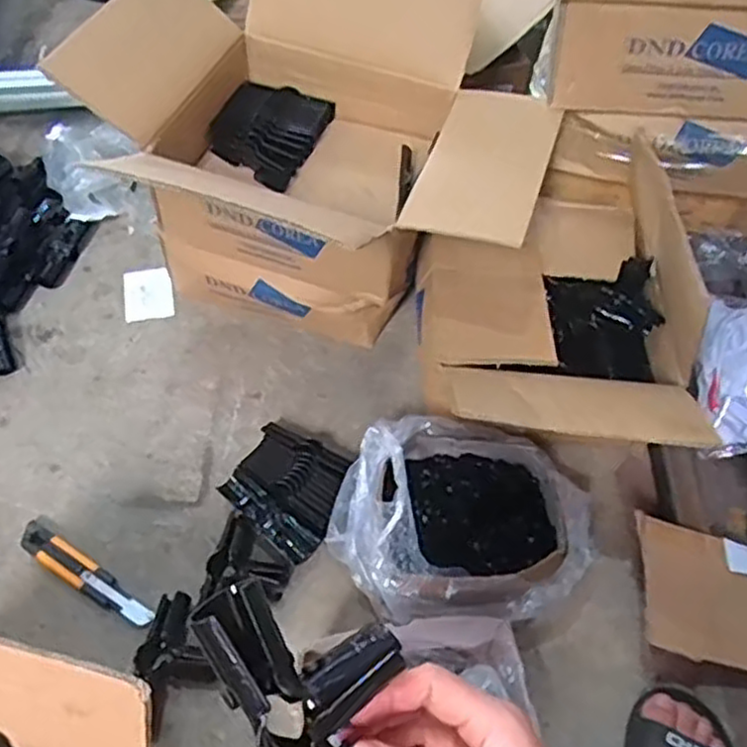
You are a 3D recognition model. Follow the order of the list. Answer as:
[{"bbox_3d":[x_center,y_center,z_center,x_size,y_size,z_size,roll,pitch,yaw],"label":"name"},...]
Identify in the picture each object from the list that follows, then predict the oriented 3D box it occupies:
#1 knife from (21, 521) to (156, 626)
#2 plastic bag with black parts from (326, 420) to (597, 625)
[{"bbox_3d":[-0.315,0.219,0.802,0.185,0.012,0.033,29,57,18],"label":"knife"},{"bbox_3d":[0.094,0.161,0.789,0.268,0.133,0.214,8,53,3],"label":"plastic bag with black parts"}]

